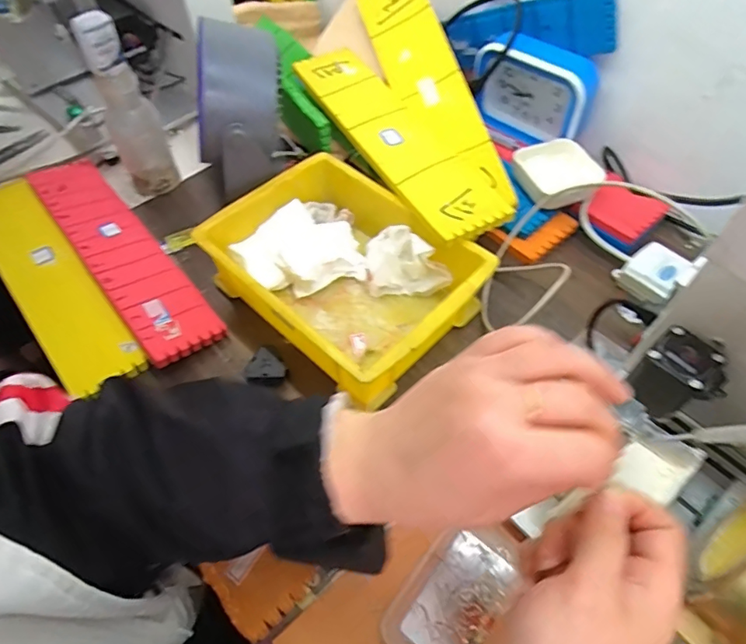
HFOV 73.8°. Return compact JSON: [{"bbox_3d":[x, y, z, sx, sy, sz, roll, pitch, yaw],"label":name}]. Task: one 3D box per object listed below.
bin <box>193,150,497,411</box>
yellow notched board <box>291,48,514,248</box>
[{"bbox_3d":[-0.027,-0.057,0.495,0.250,0.066,0.187,37,63,23],"label":"bin"},{"bbox_3d":[0.019,-0.209,0.553,0.084,0.022,0.347,-25,59,-16],"label":"yellow notched board"}]

